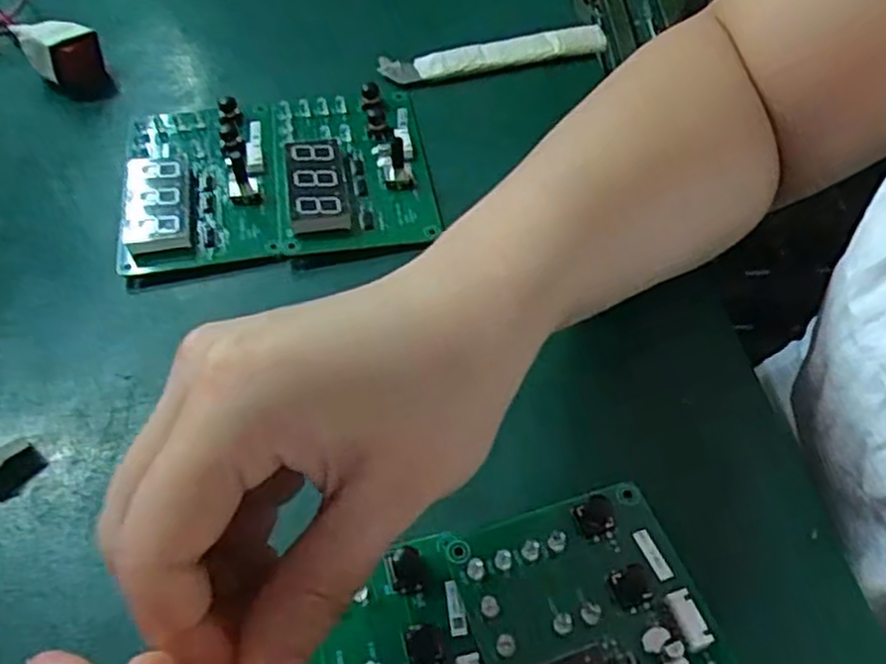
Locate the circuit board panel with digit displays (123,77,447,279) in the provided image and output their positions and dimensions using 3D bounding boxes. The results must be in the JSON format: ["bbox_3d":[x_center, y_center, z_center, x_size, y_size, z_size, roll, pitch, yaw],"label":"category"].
[{"bbox_3d":[-0.086,-0.085,0.380,0.150,0.015,0.116,-9,53,-3],"label":"circuit board panel with digit displays"}]

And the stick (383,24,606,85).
[{"bbox_3d":[0.031,-0.164,0.441,0.136,0.014,0.018,-12,53,-6],"label":"stick"}]

